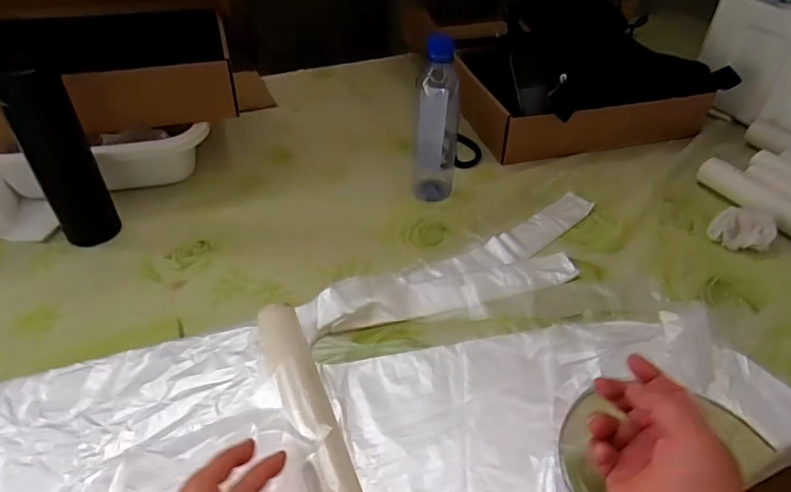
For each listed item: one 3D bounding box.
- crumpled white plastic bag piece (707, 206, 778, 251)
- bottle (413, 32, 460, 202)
[{"bbox_3d":[0.434,-0.024,0.641,0.067,0.040,0.049,22,46,21],"label":"crumpled white plastic bag piece"},{"bbox_3d":[0.058,-0.165,0.676,0.063,0.212,0.066,4,42,3],"label":"bottle"}]

